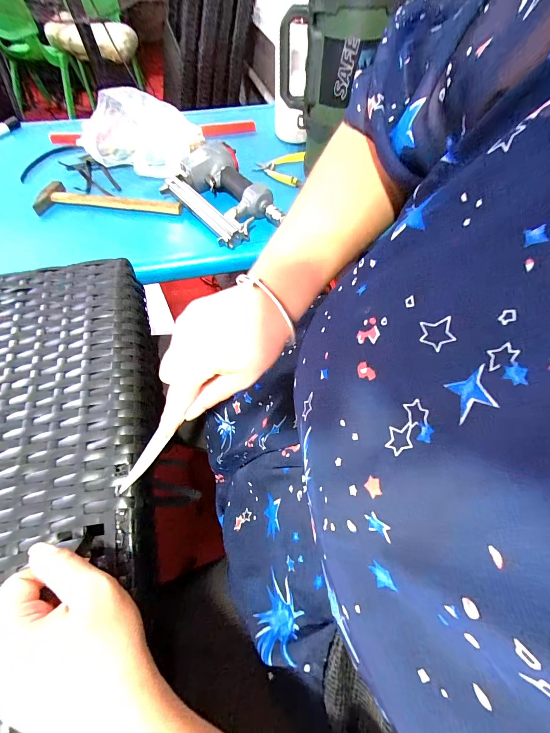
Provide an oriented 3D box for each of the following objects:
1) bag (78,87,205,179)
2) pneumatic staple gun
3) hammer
[{"bbox_3d":[-0.287,-0.501,0.620,0.261,0.106,0.198,-11,60,-9],"label":"bag"},{"bbox_3d":[-0.107,-0.326,0.560,0.151,0.062,0.248,-28,63,-17],"label":"pneumatic staple gun"},{"bbox_3d":[-0.320,-0.327,0.575,0.275,0.025,0.086,1,59,-1],"label":"hammer"}]

